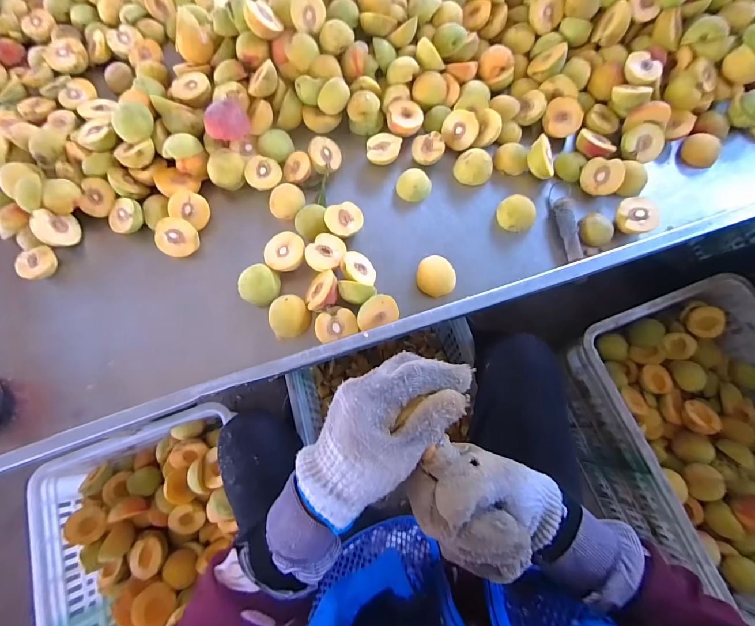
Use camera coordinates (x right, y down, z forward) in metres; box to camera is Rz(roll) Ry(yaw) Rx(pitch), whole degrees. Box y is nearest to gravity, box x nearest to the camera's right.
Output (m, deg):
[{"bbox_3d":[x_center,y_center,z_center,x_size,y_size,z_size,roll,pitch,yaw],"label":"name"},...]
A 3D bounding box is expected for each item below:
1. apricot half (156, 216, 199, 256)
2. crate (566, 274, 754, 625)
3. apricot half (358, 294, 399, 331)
[{"bbox_3d":[-0.332,-0.127,0.628,0.062,0.027,0.061,-4,109,-13],"label":"apricot half"},{"bbox_3d":[0.618,0.245,0.741,0.353,0.250,0.513,-17,73,-4],"label":"crate"},{"bbox_3d":[-0.004,-0.007,0.574,0.064,0.049,0.031,-22,29,-10],"label":"apricot half"}]

